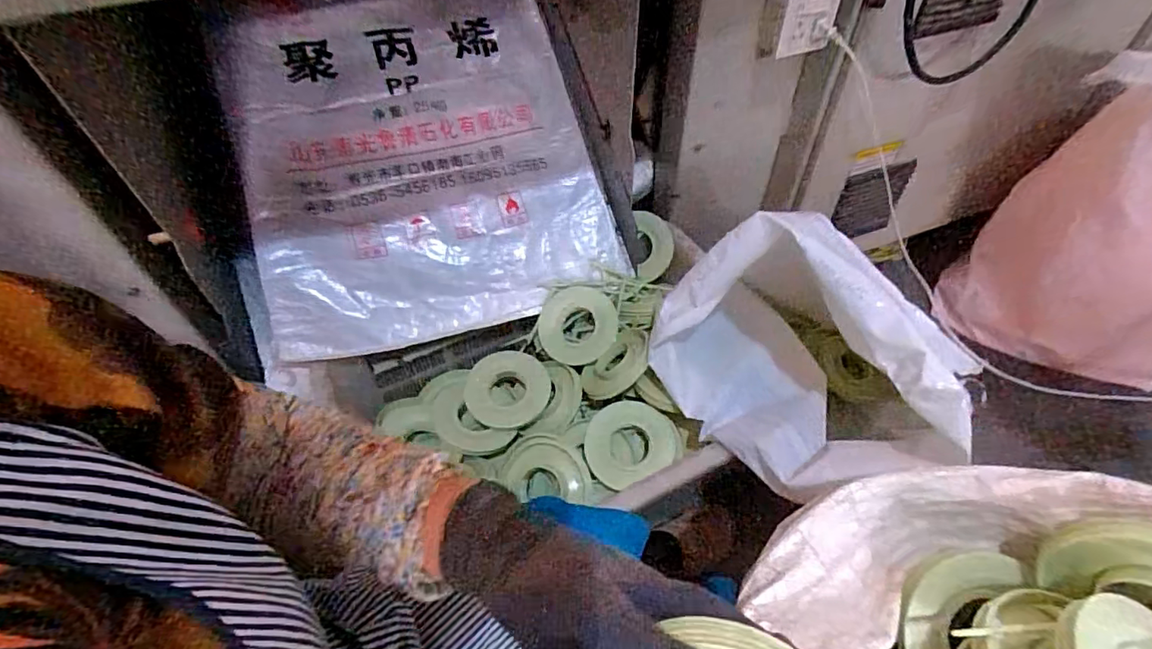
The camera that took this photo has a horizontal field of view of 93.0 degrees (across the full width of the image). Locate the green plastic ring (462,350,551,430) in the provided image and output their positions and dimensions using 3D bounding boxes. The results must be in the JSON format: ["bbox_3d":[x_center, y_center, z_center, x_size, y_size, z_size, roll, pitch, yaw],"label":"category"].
[{"bbox_3d":[-0.107,0.100,0.848,0.132,0.008,0.123,-4,62,7],"label":"green plastic ring"}]

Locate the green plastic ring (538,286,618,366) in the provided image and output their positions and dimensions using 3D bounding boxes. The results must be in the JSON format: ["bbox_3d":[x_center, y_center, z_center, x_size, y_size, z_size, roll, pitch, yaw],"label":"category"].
[{"bbox_3d":[0.003,0.001,0.917,0.130,0.016,0.131,-2,75,8],"label":"green plastic ring"}]

